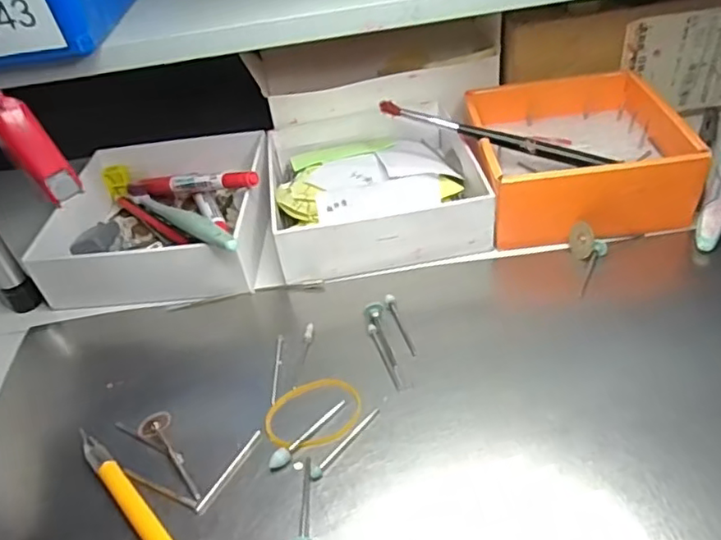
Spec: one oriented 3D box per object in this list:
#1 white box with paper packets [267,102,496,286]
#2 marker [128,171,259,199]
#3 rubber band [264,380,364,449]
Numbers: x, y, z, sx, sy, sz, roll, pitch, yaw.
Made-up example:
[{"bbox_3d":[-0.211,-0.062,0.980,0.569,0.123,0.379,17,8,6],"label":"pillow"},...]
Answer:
[{"bbox_3d":[0.010,-0.065,0.401,0.146,0.046,0.143,-12,42,-3],"label":"white box with paper packets"},{"bbox_3d":[-0.114,-0.059,0.409,0.137,0.016,0.018,4,44,41],"label":"marker"},{"bbox_3d":[-0.023,0.069,0.288,0.046,0.004,0.037,-21,41,-15],"label":"rubber band"}]

